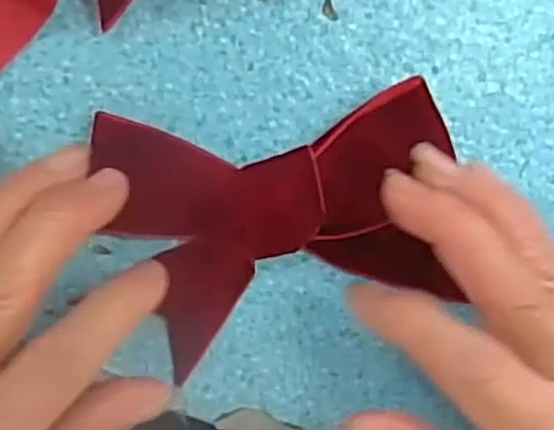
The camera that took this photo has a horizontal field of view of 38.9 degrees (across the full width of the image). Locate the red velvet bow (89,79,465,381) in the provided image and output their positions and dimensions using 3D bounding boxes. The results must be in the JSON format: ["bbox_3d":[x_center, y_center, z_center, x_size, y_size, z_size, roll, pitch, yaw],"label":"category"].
[{"bbox_3d":[0.003,0.004,0.262,0.112,0.013,0.082,-7,96,-7],"label":"red velvet bow"}]

